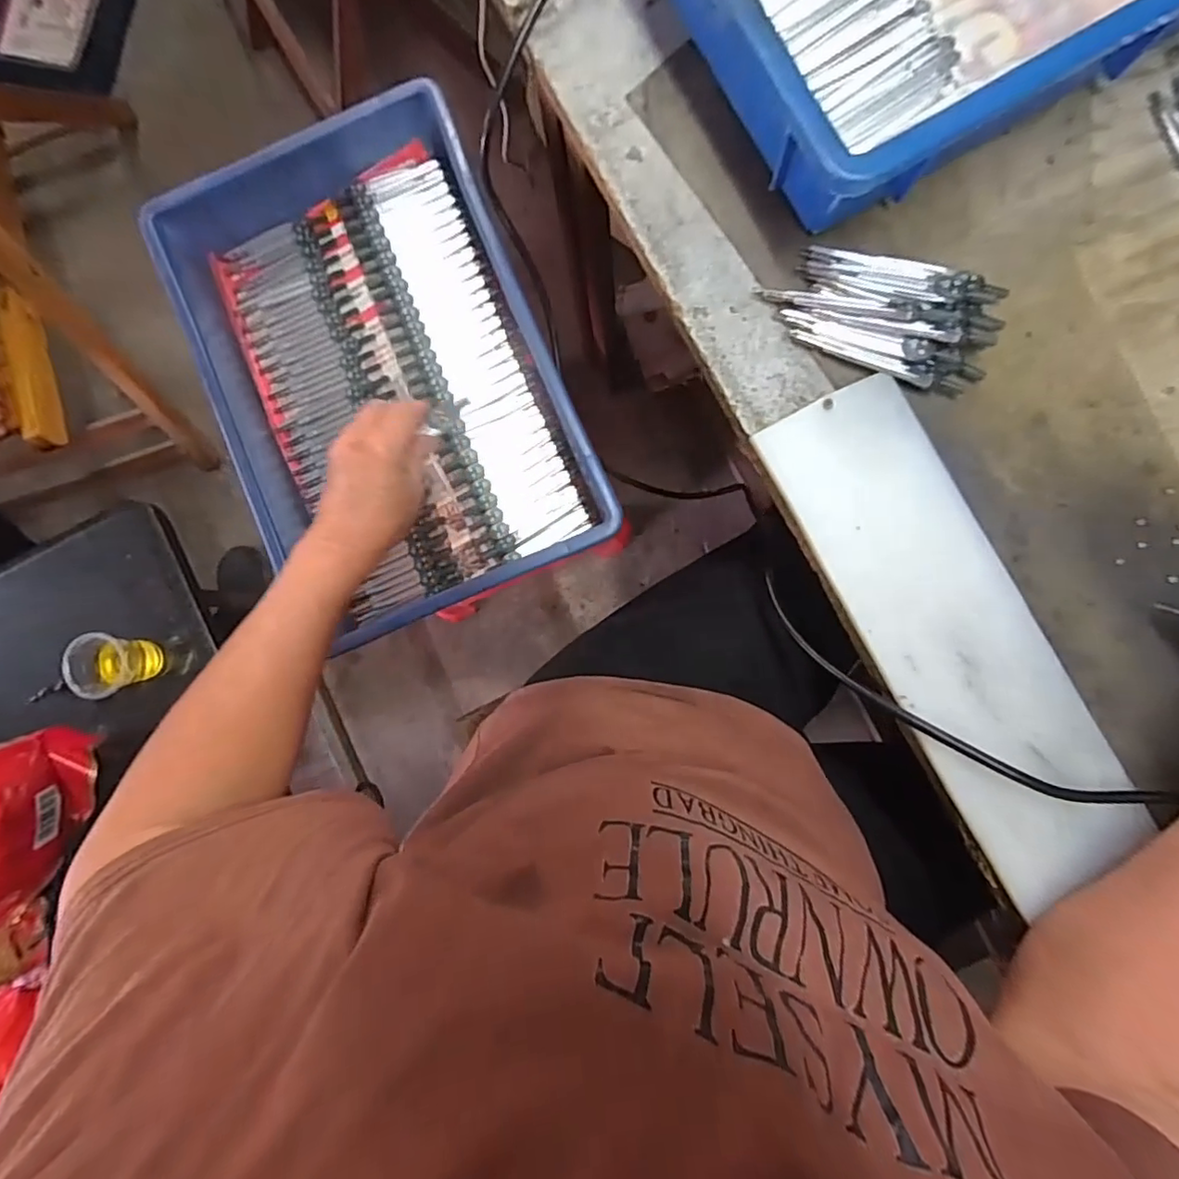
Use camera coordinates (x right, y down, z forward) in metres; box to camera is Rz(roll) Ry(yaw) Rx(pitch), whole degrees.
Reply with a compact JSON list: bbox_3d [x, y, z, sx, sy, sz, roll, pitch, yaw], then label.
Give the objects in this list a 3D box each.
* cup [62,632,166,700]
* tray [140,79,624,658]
[{"bbox_3d":[-0.407,0.064,0.498,0.046,0.052,0.054,-15,88,3],"label":"cup"},{"bbox_3d":[-0.182,-0.194,0.519,0.275,0.091,0.423,-23,91,2],"label":"tray"}]

